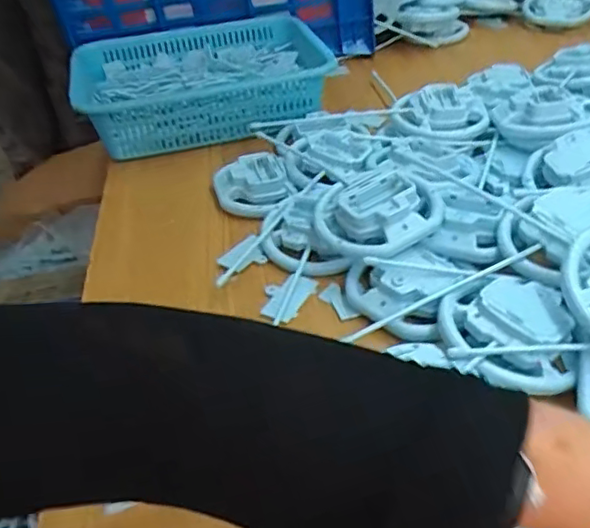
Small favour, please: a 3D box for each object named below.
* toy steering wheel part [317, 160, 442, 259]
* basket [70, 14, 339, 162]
[{"bbox_3d":[0.071,-0.052,0.501,0.106,0.036,0.098,-3,39,3],"label":"toy steering wheel part"},{"bbox_3d":[-0.113,-0.240,0.747,0.286,0.068,0.232,-15,40,-11],"label":"basket"}]

